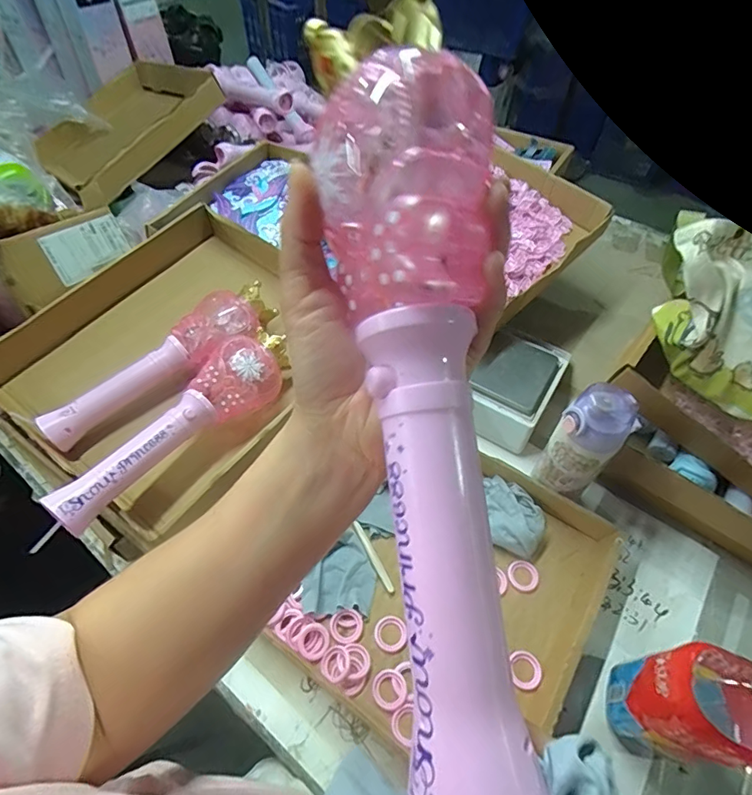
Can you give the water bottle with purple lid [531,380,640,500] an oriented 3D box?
[{"bbox_3d":[0.247,0.062,0.571,0.066,0.180,0.069,1,53,-1],"label":"water bottle with purple lid"}]

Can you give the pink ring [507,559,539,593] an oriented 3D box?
[{"bbox_3d":[0.184,0.223,0.589,0.036,0.007,0.037,1,53,-1],"label":"pink ring"}]

